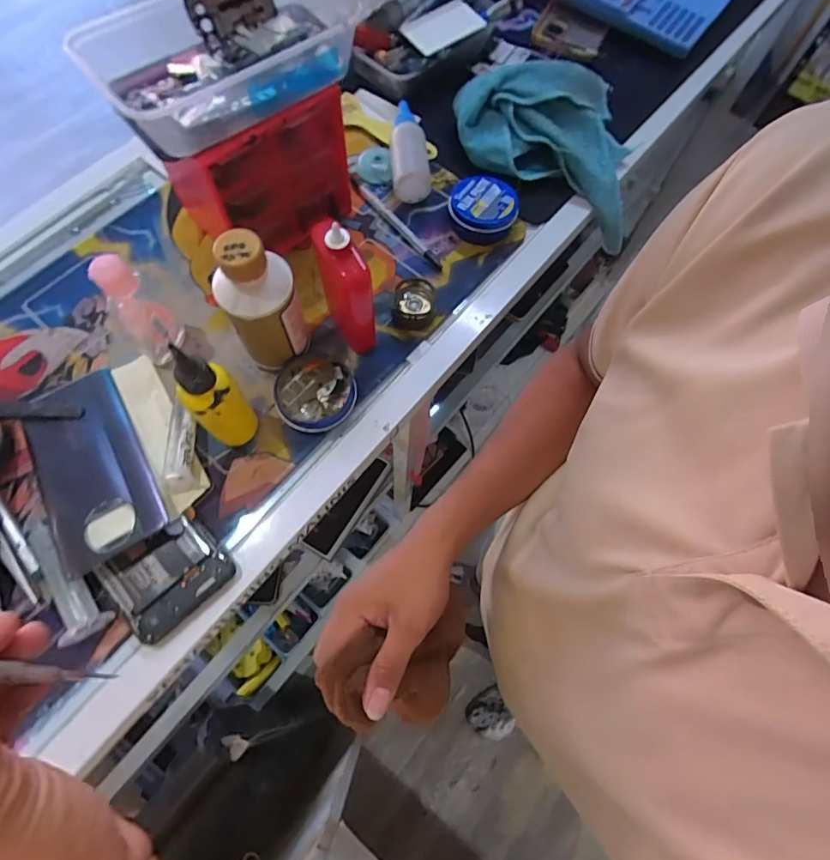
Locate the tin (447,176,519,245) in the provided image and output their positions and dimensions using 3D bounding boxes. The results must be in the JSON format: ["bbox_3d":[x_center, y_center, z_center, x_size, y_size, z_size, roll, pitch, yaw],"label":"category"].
[{"bbox_3d":[0.066,-0.212,0.475,0.062,0.029,0.059,1,70,-2],"label":"tin"}]

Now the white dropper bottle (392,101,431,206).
[{"bbox_3d":[-0.005,-0.279,0.494,0.038,0.032,0.104,-2,70,-3],"label":"white dropper bottle"}]

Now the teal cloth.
[{"bbox_3d":[0.157,-0.308,0.500,0.195,0.060,0.169,43,73,12],"label":"teal cloth"}]

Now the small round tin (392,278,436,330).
[{"bbox_3d":[0.000,-0.112,0.436,0.037,0.019,0.038,1,70,-2],"label":"small round tin"}]

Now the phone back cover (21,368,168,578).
[{"bbox_3d":[-0.244,0.025,0.370,0.072,0.011,0.158,-30,65,-13],"label":"phone back cover"}]

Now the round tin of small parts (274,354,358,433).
[{"bbox_3d":[-0.083,-0.028,0.400,0.062,0.019,0.060,1,70,-2],"label":"round tin of small parts"}]

